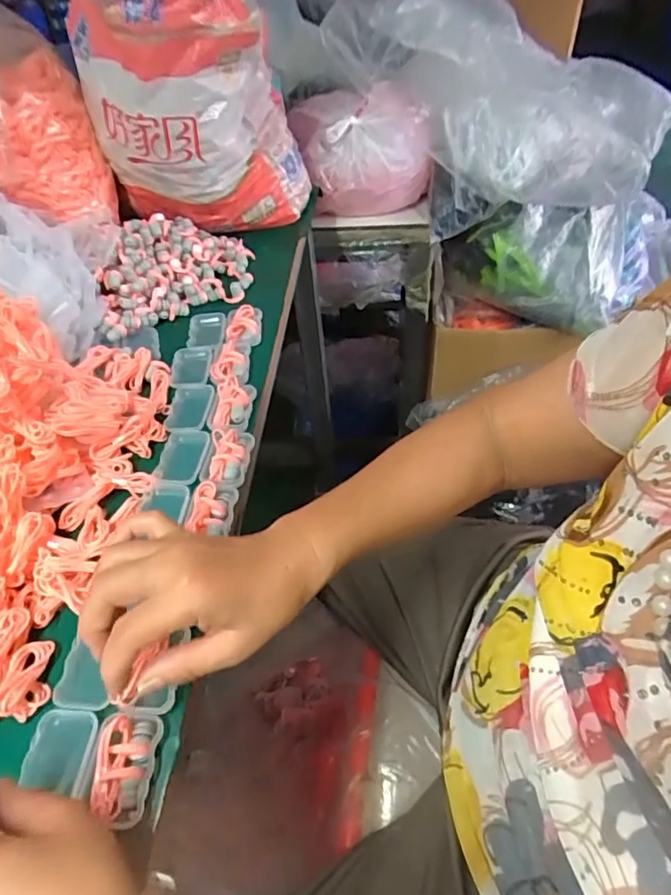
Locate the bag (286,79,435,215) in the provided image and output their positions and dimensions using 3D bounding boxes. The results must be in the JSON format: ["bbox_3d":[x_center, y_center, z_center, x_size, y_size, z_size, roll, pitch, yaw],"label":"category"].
[{"bbox_3d":[0.036,-0.484,0.861,0.193,0.139,0.191,-9,49,-3],"label":"bag"}]

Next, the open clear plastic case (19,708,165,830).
[{"bbox_3d":[-0.141,0.180,0.307,0.077,0.022,0.052,1,49,6],"label":"open clear plastic case"}]

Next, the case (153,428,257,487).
[{"bbox_3d":[-0.111,0.008,0.450,0.080,0.020,0.059,9,51,12],"label":"case"}]

